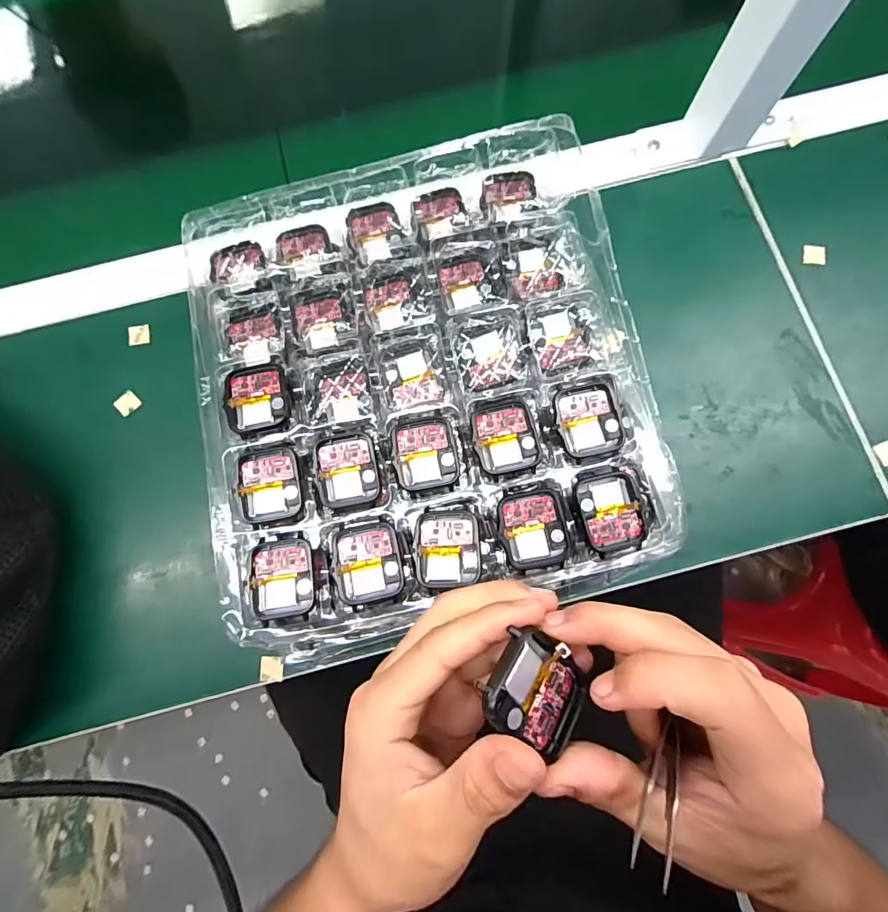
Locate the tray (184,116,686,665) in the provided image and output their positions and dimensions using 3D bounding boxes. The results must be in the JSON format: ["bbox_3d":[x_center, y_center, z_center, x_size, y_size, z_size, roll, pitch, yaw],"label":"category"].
[{"bbox_3d":[-0.017,-0.051,0.273,0.267,0.033,0.292,-14,78,-1],"label":"tray"}]

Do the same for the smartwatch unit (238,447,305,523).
[{"bbox_3d":[-0.104,0.016,0.260,0.036,0.004,0.044,-10,78,-1],"label":"smartwatch unit"}]

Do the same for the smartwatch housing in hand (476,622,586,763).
[{"bbox_3d":[0.037,0.089,0.165,0.045,0.007,0.036,42,63,-20],"label":"smartwatch housing in hand"}]

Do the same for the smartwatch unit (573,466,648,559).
[{"bbox_3d":[0.097,0.031,0.253,0.039,0.007,0.049,-10,78,-1],"label":"smartwatch unit"}]

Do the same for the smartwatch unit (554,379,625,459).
[{"bbox_3d":[0.086,-0.022,0.261,0.036,0.005,0.046,-14,78,-2],"label":"smartwatch unit"}]

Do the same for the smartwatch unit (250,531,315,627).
[{"bbox_3d":[-0.093,0.071,0.253,0.035,0.006,0.046,-9,78,0],"label":"smartwatch unit"}]

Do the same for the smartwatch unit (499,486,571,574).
[{"bbox_3d":[0.052,0.042,0.255,0.038,0.007,0.047,-7,78,0],"label":"smartwatch unit"}]

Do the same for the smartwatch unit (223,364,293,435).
[{"bbox_3d":[-0.116,-0.036,0.272,0.039,0.004,0.045,-12,78,-1],"label":"smartwatch unit"}]

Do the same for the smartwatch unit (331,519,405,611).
[{"bbox_3d":[-0.044,0.061,0.248,0.038,0.007,0.046,-11,78,-1],"label":"smartwatch unit"}]

